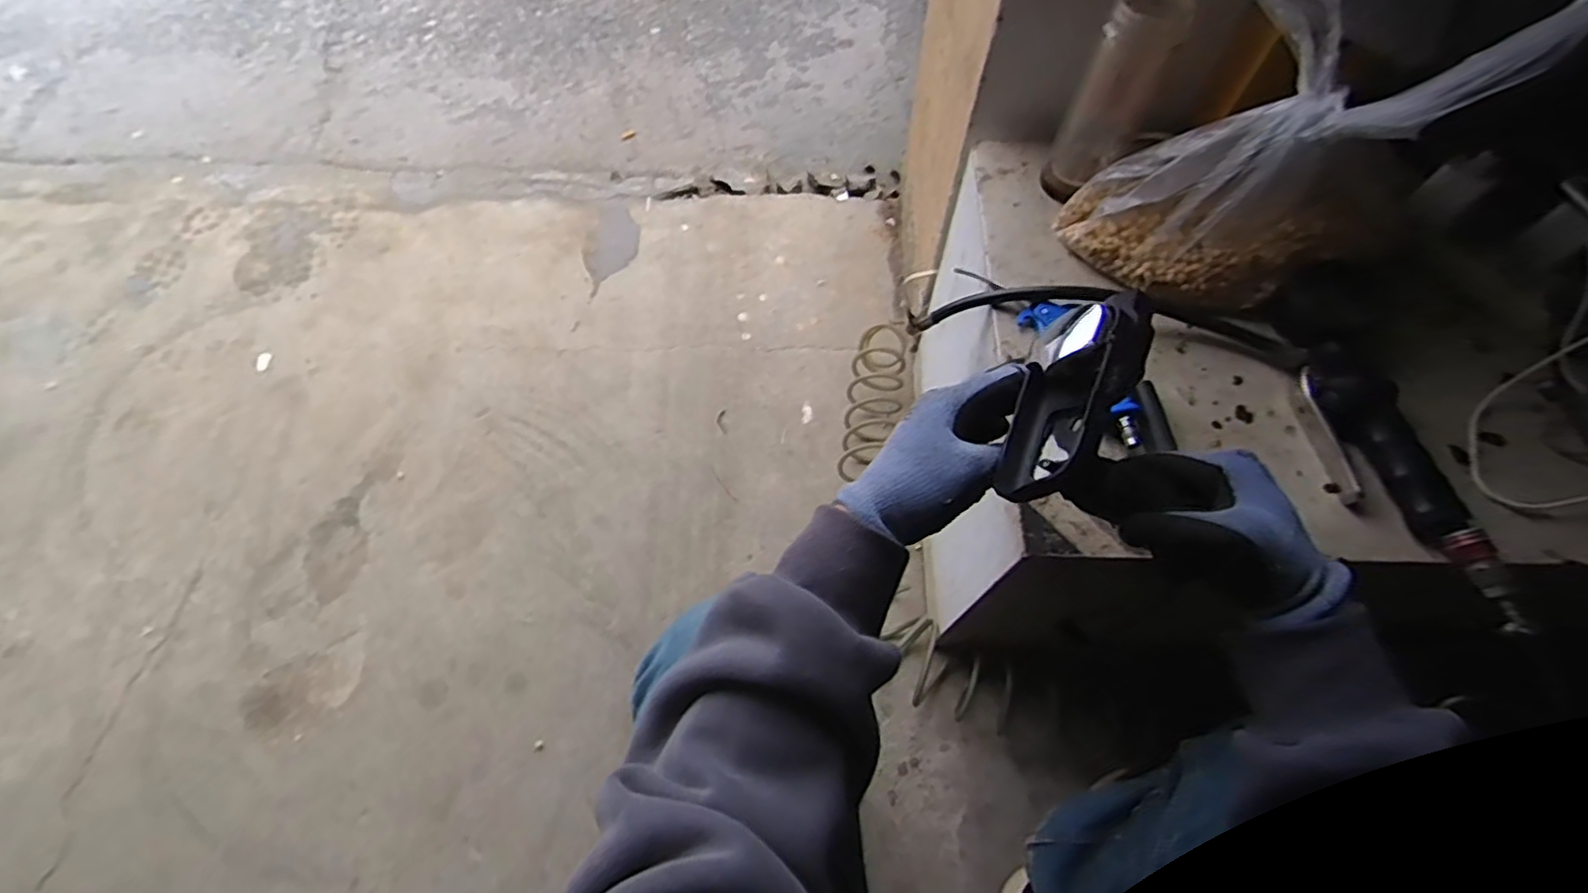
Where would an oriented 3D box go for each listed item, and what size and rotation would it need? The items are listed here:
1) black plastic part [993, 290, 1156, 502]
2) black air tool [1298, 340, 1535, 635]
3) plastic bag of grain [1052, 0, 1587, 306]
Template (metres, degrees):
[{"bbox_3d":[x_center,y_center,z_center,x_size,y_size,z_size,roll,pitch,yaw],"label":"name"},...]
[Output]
[{"bbox_3d":[0.161,-0.029,0.386,0.053,0.053,0.129,30,102,13],"label":"black plastic part"},{"bbox_3d":[0.458,0.024,0.503,0.069,0.031,0.227,-12,66,-5],"label":"black air tool"},{"bbox_3d":[0.360,-0.231,0.490,0.216,0.260,0.147,42,72,17],"label":"plastic bag of grain"}]

